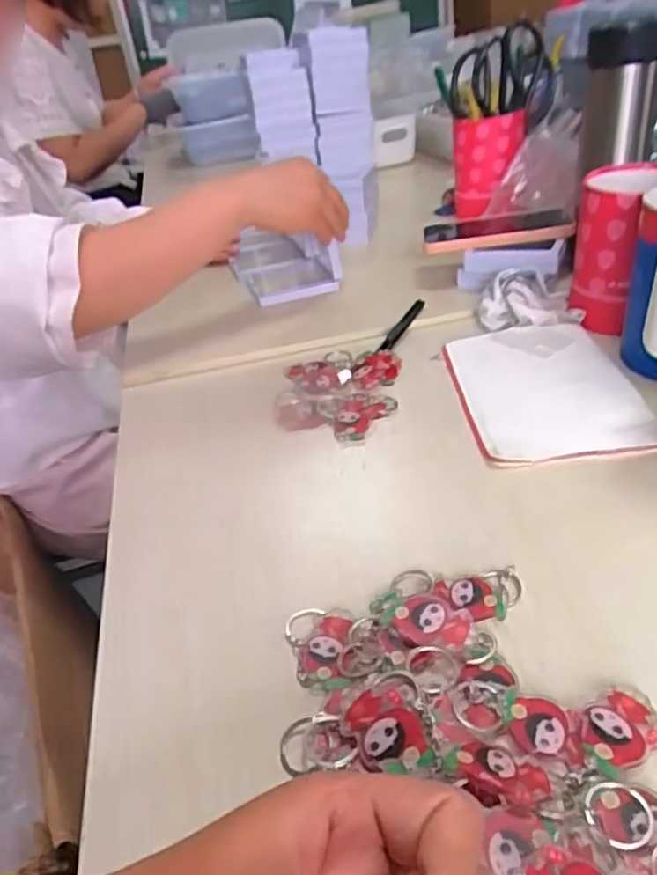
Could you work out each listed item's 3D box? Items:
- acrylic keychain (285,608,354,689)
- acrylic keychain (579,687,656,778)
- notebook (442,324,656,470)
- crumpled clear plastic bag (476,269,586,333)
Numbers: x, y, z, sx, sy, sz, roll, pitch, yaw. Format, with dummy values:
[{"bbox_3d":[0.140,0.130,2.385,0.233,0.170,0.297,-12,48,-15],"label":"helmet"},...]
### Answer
[{"bbox_3d":[-0.006,0.108,0.344,0.034,0.006,0.051,-4,35,6],"label":"acrylic keychain"},{"bbox_3d":[0.126,0.125,0.287,0.045,0.006,0.028,-29,40,-28],"label":"acrylic keychain"},{"bbox_3d":[0.168,-0.043,0.527,0.128,0.008,0.193,-5,35,4],"label":"notebook"},{"bbox_3d":[0.187,-0.132,0.625,0.091,0.031,0.065,-3,35,7],"label":"crumpled clear plastic bag"}]

